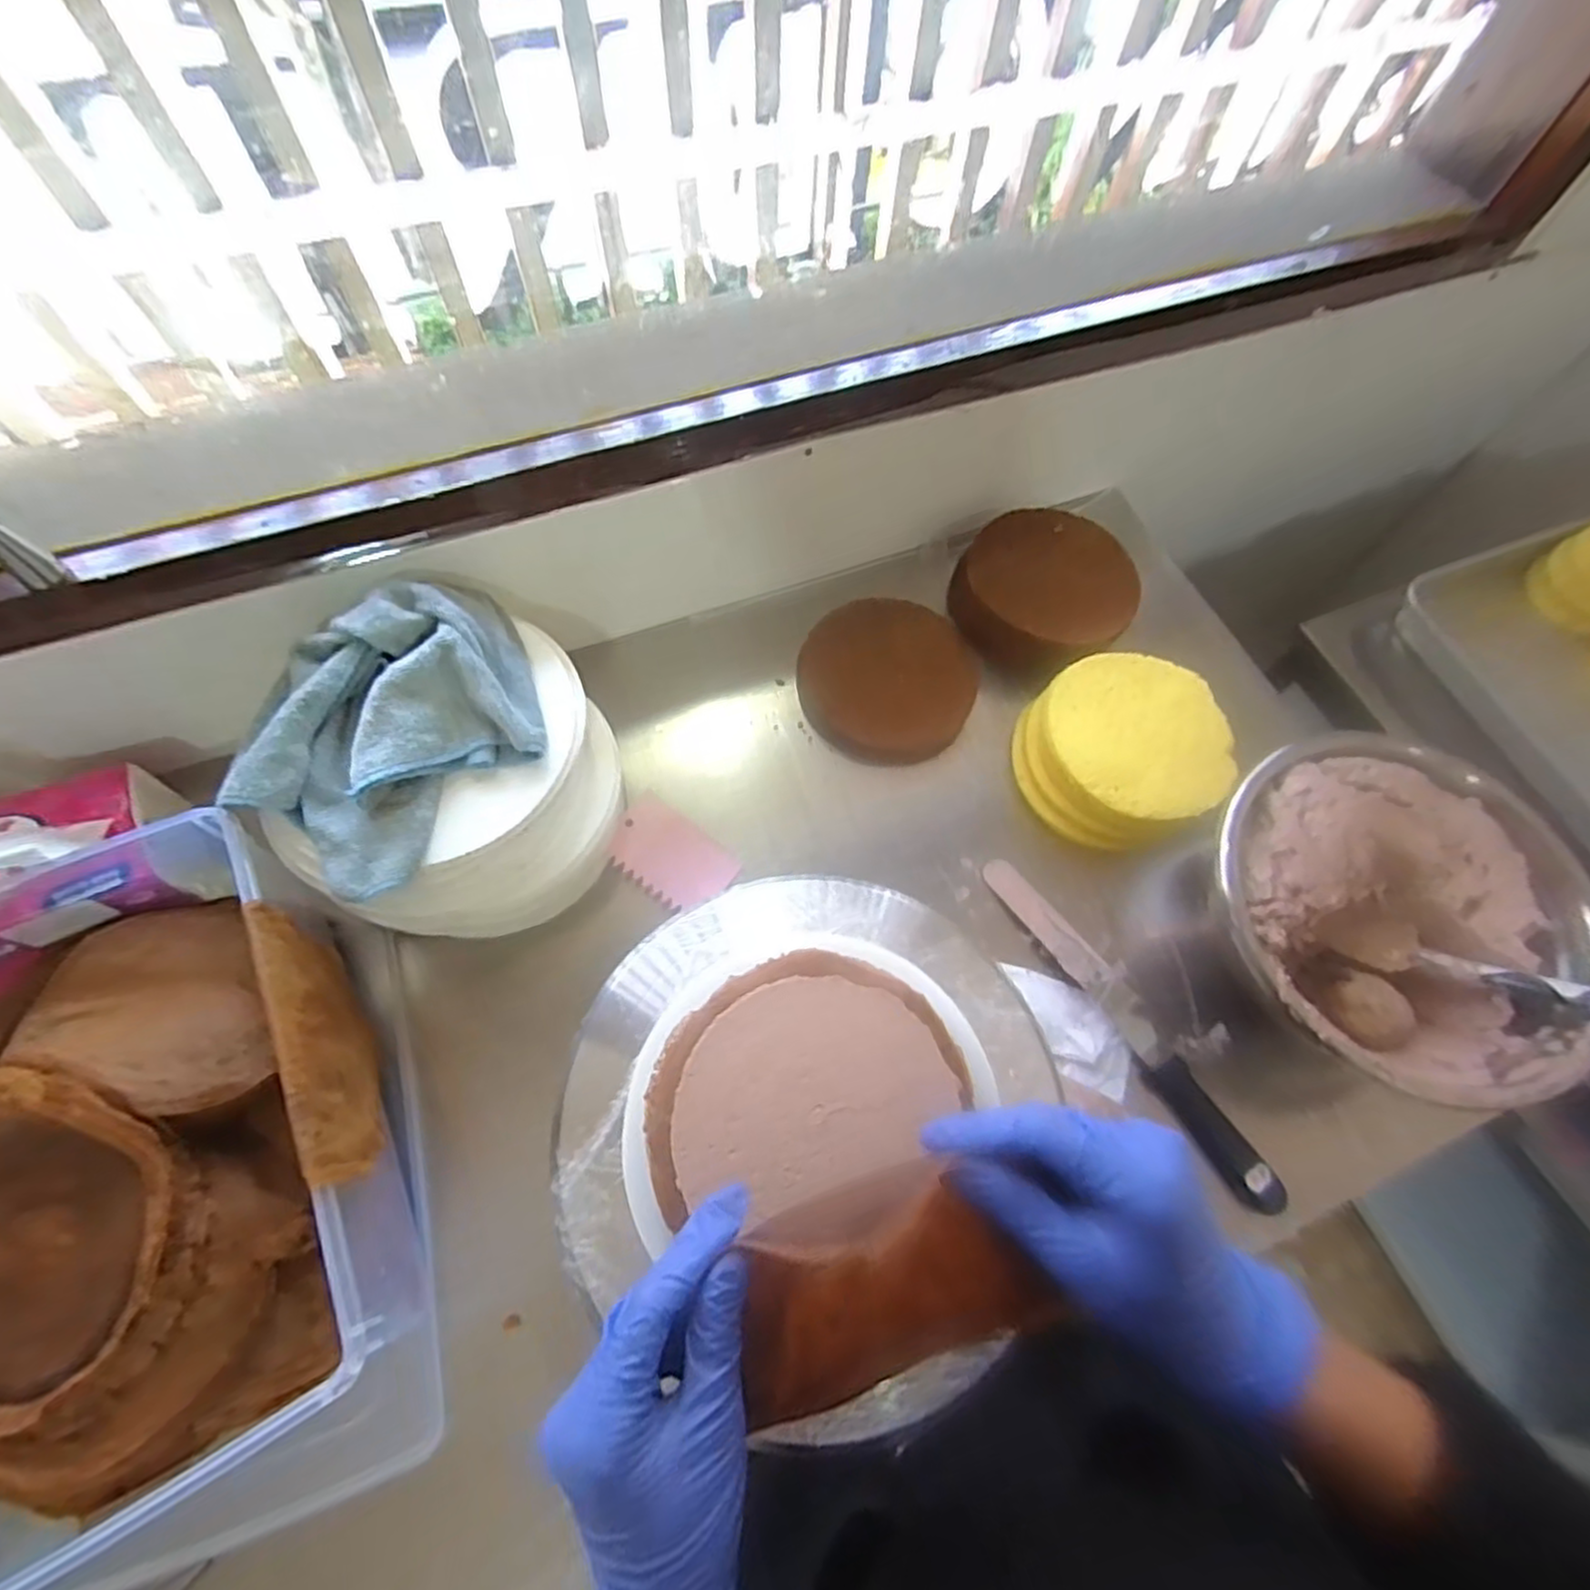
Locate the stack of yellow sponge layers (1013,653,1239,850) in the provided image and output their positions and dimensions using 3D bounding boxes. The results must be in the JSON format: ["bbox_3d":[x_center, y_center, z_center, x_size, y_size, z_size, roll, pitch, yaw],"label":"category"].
[{"bbox_3d":[0.296,-0.039,0.652,0.181,0.064,0.168,-26,70,-14],"label":"stack of yellow sponge layers"}]

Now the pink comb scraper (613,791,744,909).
[{"bbox_3d":[-0.106,0.051,0.624,0.108,0.004,0.070,37,61,6],"label":"pink comb scraper"}]

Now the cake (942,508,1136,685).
[{"bbox_3d":[0.247,-0.198,0.721,0.151,0.076,0.162,1,66,-3],"label":"cake"}]

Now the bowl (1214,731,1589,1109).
[{"bbox_3d":[0.447,0.098,0.562,0.263,0.106,0.250,1,66,-3],"label":"bowl"}]

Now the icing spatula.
[{"bbox_3d":[0.264,0.178,0.582,0.038,0.024,0.310,-31,71,-15],"label":"icing spatula"}]

